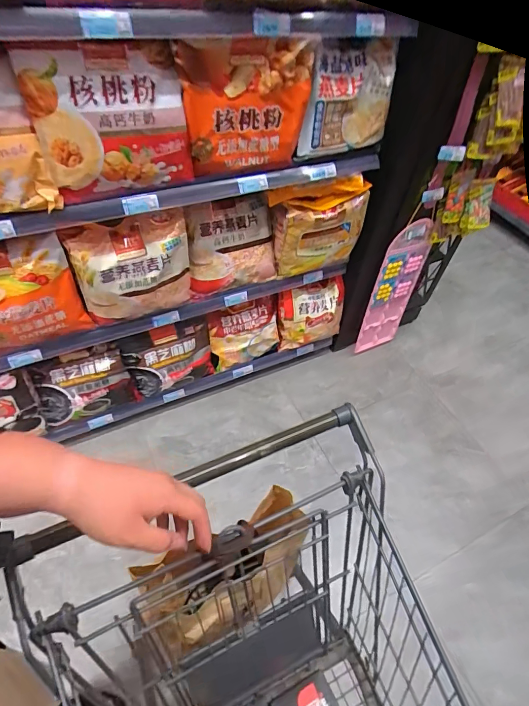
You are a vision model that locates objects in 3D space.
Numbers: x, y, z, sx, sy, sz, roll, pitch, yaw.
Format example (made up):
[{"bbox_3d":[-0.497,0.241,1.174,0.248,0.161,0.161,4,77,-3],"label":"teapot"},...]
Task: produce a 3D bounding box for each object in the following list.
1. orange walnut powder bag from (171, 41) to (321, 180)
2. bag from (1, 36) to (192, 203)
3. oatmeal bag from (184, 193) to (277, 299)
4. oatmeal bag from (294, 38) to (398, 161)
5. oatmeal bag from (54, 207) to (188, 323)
[{"bbox_3d":[-0.039,-0.548,0.917,0.303,0.277,0.060,-12,53,-14],"label":"orange walnut powder bag"},{"bbox_3d":[-0.321,-0.483,0.833,0.302,0.273,0.085,-8,52,-11],"label":"bag"},{"bbox_3d":[-0.116,-0.350,1.260,0.288,0.269,0.137,-17,55,-18],"label":"oatmeal bag"},{"bbox_3d":[0.218,-0.622,0.976,0.275,0.233,0.054,-28,59,-25],"label":"oatmeal bag"},{"bbox_3d":[-0.359,-0.227,1.099,0.307,0.292,0.075,-14,54,-16],"label":"oatmeal bag"}]

